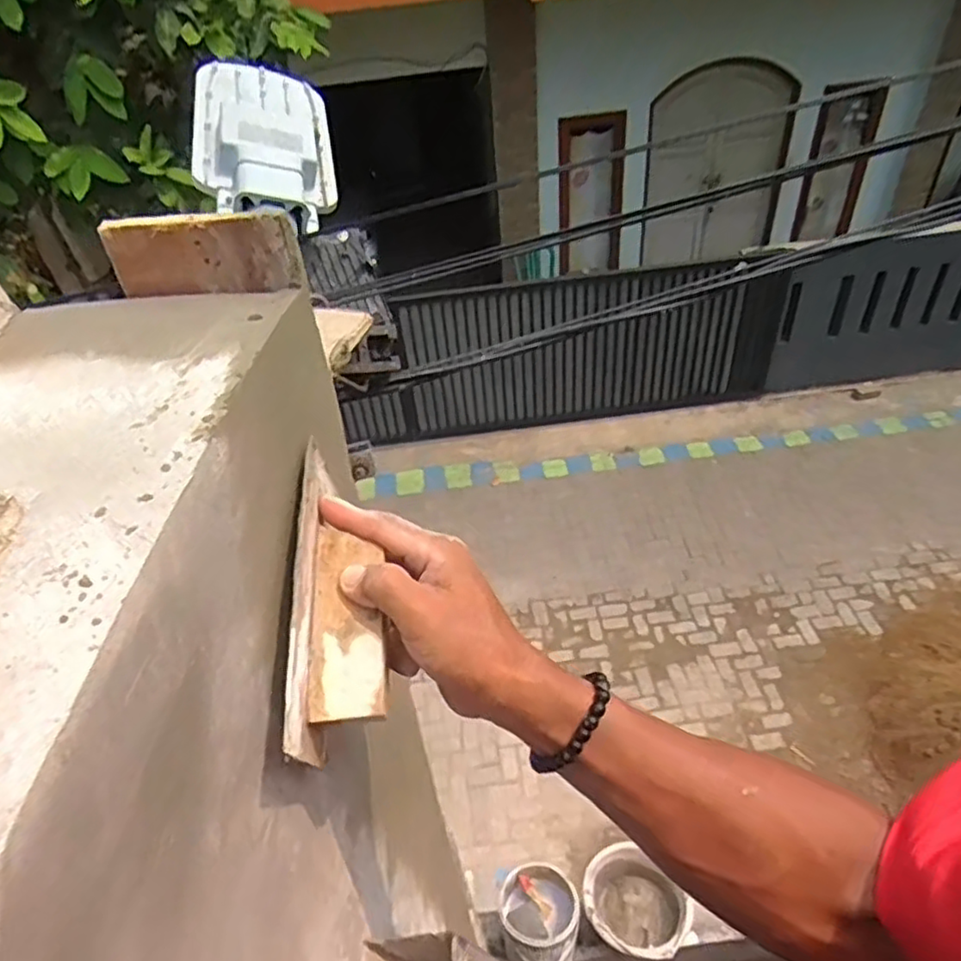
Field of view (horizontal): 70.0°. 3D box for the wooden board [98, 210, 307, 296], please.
[{"bbox_3d":[-0.149,-0.121,0.369,0.100,0.041,0.004,-2,42,4],"label":"wooden board"}]

